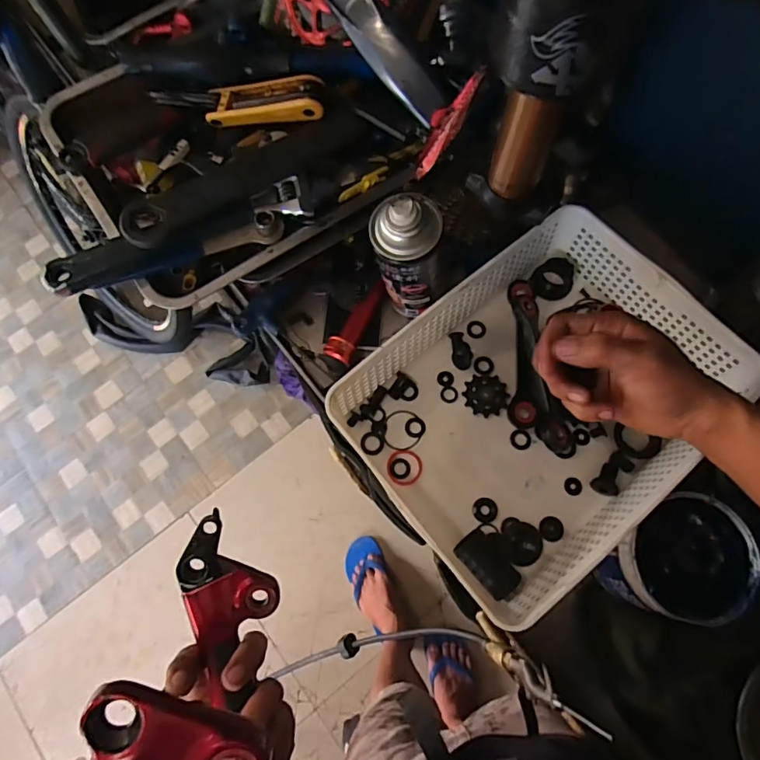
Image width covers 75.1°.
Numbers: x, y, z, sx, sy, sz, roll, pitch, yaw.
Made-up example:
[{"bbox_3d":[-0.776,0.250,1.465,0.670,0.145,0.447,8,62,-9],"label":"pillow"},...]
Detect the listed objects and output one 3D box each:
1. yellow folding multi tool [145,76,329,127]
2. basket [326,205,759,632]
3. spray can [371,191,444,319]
[{"bbox_3d":[-0.145,-0.294,0.520,0.173,0.034,0.035,4,75,4],"label":"yellow folding multi tool"},{"bbox_3d":[0.148,0.016,0.474,0.322,0.082,0.247,-40,77,-9],"label":"basket"},{"bbox_3d":[0.024,-0.112,0.462,0.056,0.152,0.051,0,74,2],"label":"spray can"}]

